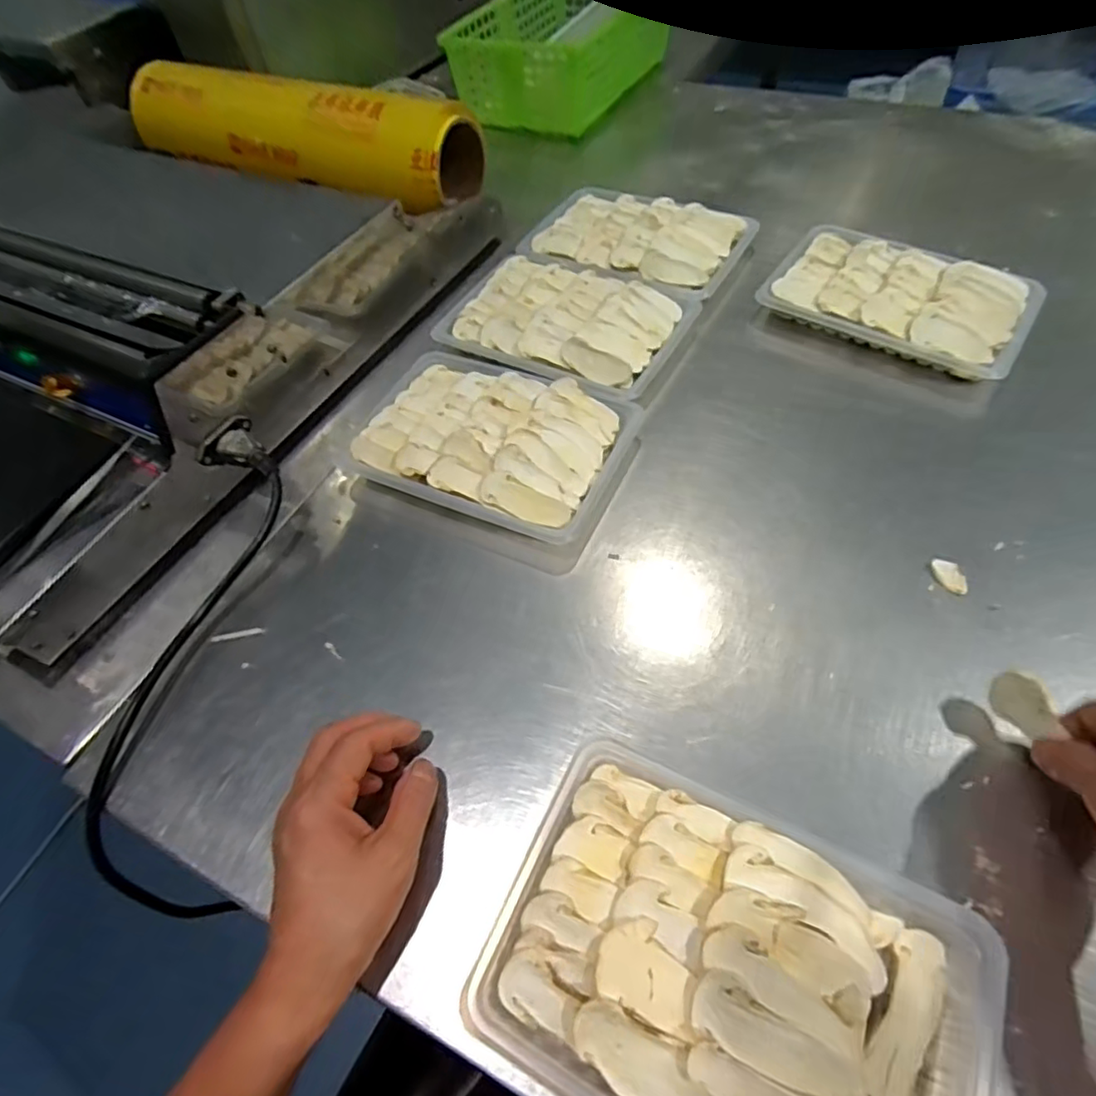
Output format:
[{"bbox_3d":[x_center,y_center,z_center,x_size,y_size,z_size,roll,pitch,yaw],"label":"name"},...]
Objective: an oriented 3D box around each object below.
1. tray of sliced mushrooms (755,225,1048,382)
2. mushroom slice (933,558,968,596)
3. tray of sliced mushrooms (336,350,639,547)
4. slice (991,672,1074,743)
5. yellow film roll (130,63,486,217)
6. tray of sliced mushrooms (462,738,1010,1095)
[{"bbox_3d":[0.313,-0.224,0.552,0.210,0.033,0.133,29,62,23],"label":"tray of sliced mushrooms"},{"bbox_3d":[0.265,0.019,0.407,0.015,0.005,0.027,-14,55,-4],"label":"mushroom slice"},{"bbox_3d":[-0.045,-0.088,0.488,0.206,0.034,0.143,21,60,19],"label":"tray of sliced mushrooms"},{"bbox_3d":[0.256,0.083,0.333,0.005,0.026,0.033,-1,46,-38],"label":"slice"},{"bbox_3d":[-0.262,-0.440,0.645,0.400,0.080,0.106,21,62,20],"label":"yellow film roll"},{"bbox_3d":[0.085,0.194,0.282,0.210,0.033,0.149,21,59,18],"label":"tray of sliced mushrooms"}]

